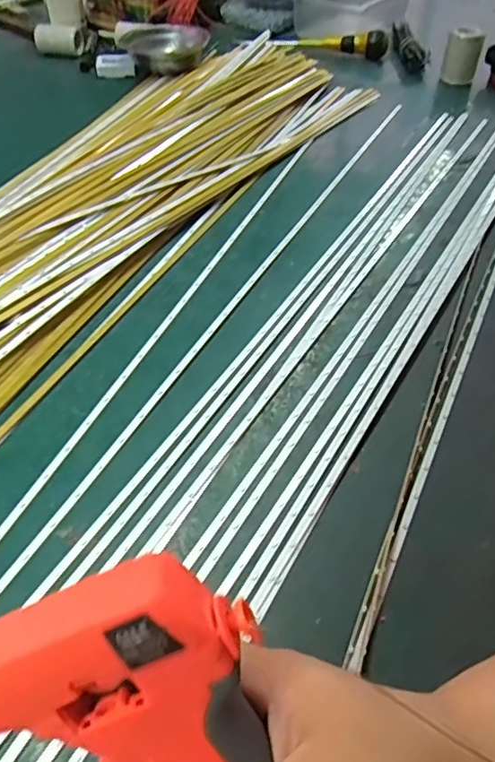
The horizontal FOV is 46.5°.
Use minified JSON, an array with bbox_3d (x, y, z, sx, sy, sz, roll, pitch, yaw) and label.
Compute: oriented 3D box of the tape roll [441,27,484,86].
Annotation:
[{"bbox_3d":[0.297,-0.453,0.793,0.045,0.059,0.045,16,51,11],"label":"tape roll"}]

